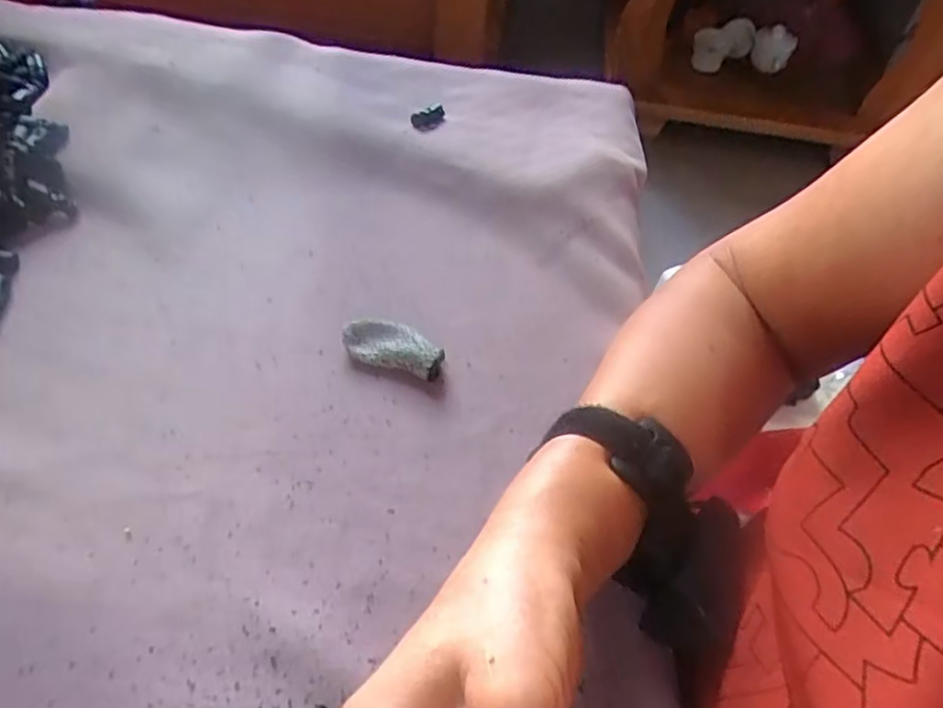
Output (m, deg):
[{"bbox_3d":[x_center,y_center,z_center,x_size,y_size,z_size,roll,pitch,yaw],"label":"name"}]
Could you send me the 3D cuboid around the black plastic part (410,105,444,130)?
[{"bbox_3d":[-0.031,-0.173,0.511,0.028,0.009,0.019,-19,57,-18],"label":"black plastic part"}]

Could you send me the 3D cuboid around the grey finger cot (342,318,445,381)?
[{"bbox_3d":[-0.043,-0.004,0.384,0.057,0.014,0.026,15,53,6],"label":"grey finger cot"}]

